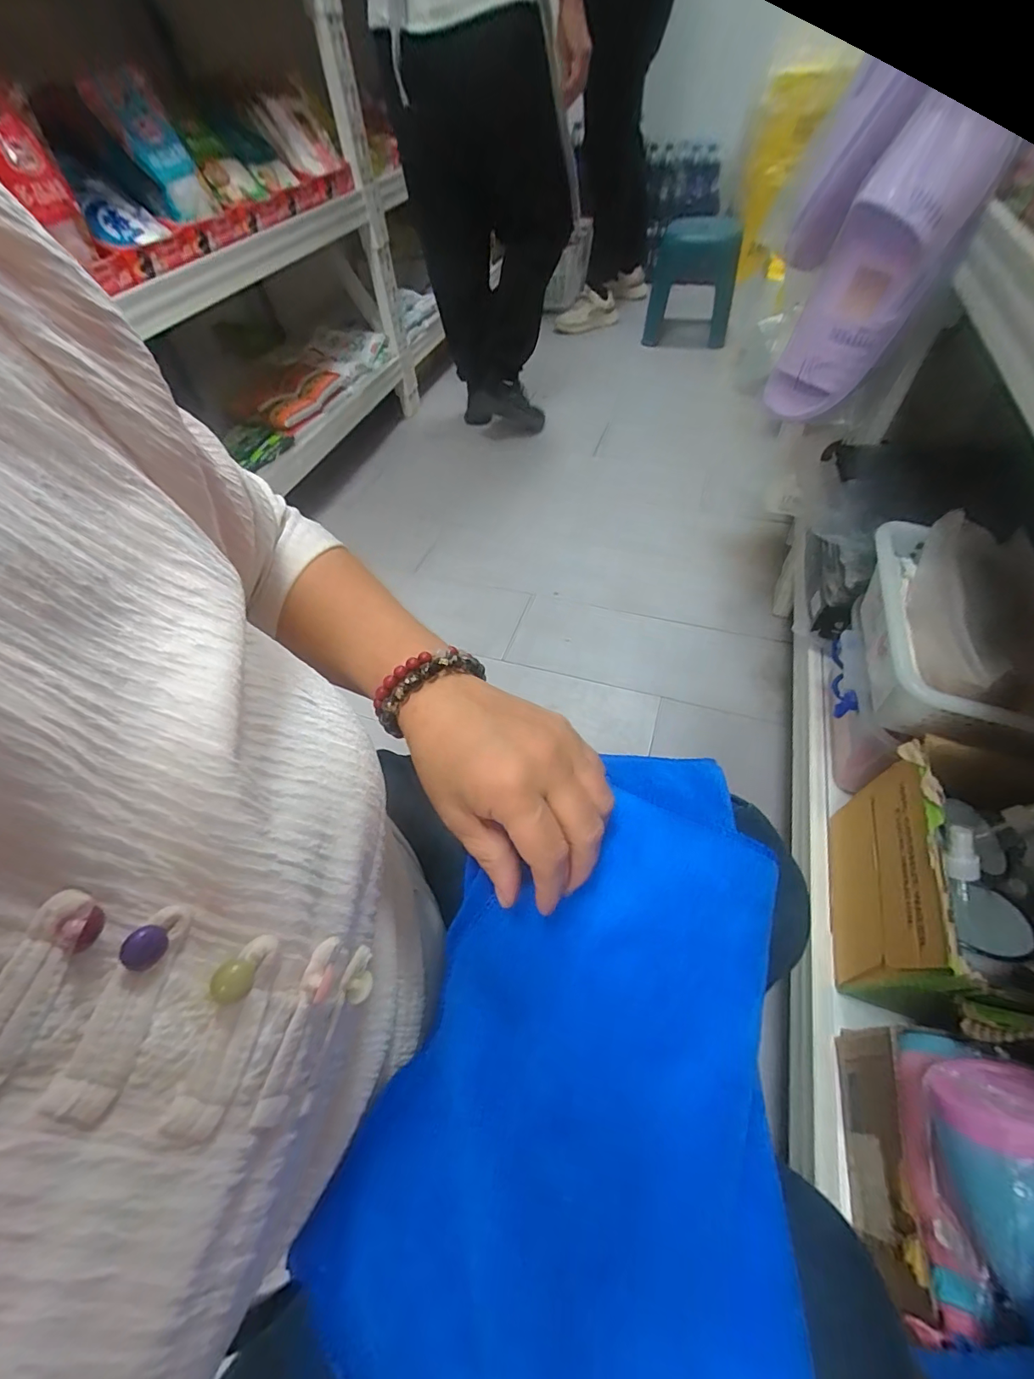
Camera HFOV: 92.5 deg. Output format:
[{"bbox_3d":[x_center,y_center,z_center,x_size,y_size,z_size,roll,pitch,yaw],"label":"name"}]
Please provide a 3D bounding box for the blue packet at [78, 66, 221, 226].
[{"bbox_3d":[-0.621,-0.935,0.864,0.049,0.194,0.096,0,47,42],"label":"blue packet"}]

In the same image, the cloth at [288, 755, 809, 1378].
[{"bbox_3d":[0.042,0.167,0.247,0.187,0.051,0.319,17,57,16],"label":"cloth"}]

